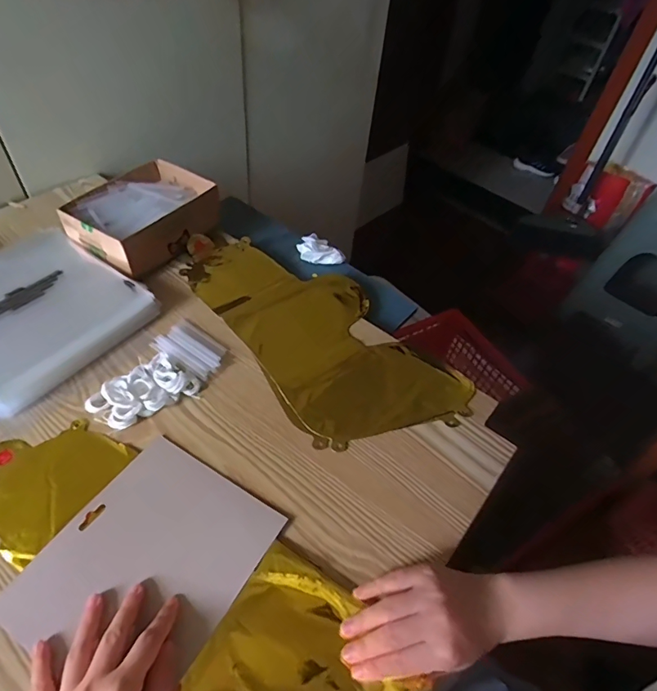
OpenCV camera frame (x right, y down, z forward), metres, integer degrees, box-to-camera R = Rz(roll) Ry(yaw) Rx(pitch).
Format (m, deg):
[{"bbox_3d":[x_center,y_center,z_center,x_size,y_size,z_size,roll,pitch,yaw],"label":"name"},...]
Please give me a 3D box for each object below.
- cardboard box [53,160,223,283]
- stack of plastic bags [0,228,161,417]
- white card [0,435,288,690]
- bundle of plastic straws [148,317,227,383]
[{"bbox_3d":[-0.264,-0.186,0.663,0.147,0.069,0.193,27,51,16],"label":"cardboard box"},{"bbox_3d":[-0.370,-0.047,0.562,0.237,0.024,0.211,30,52,19],"label":"stack of plastic bags"},{"bbox_3d":[-0.158,0.190,0.407,0.162,0.006,0.189,28,52,17],"label":"white card"},{"bbox_3d":[-0.163,0.003,0.551,0.085,0.011,0.059,33,53,21],"label":"bundle of plastic straws"}]

